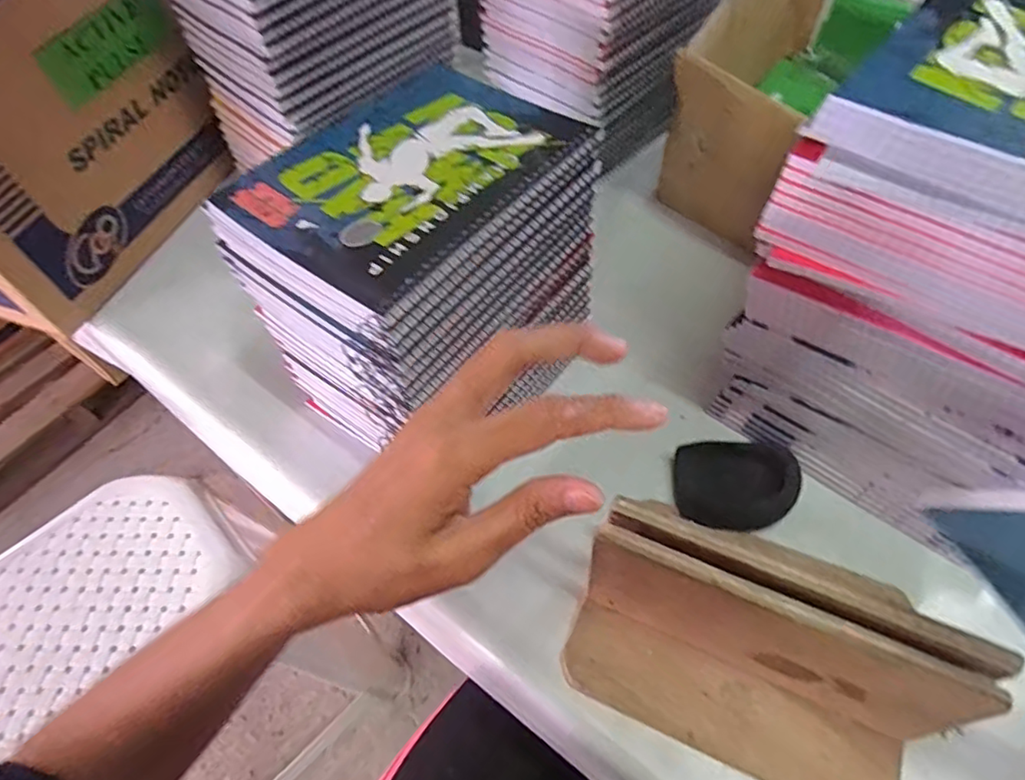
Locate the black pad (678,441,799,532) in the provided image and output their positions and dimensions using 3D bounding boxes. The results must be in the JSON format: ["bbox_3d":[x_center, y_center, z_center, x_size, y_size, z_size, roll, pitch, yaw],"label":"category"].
[{"bbox_3d":[0.164,0.070,0.450,0.084,0.033,0.060,5,57,7],"label":"black pad"}]

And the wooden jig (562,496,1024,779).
[{"bbox_3d":[0.129,0.151,0.336,0.202,0.116,0.087,19,59,15],"label":"wooden jig"}]

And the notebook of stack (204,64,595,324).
[{"bbox_3d":[-0.063,-0.136,0.376,0.144,0.011,0.195,32,64,22],"label":"notebook of stack"}]

